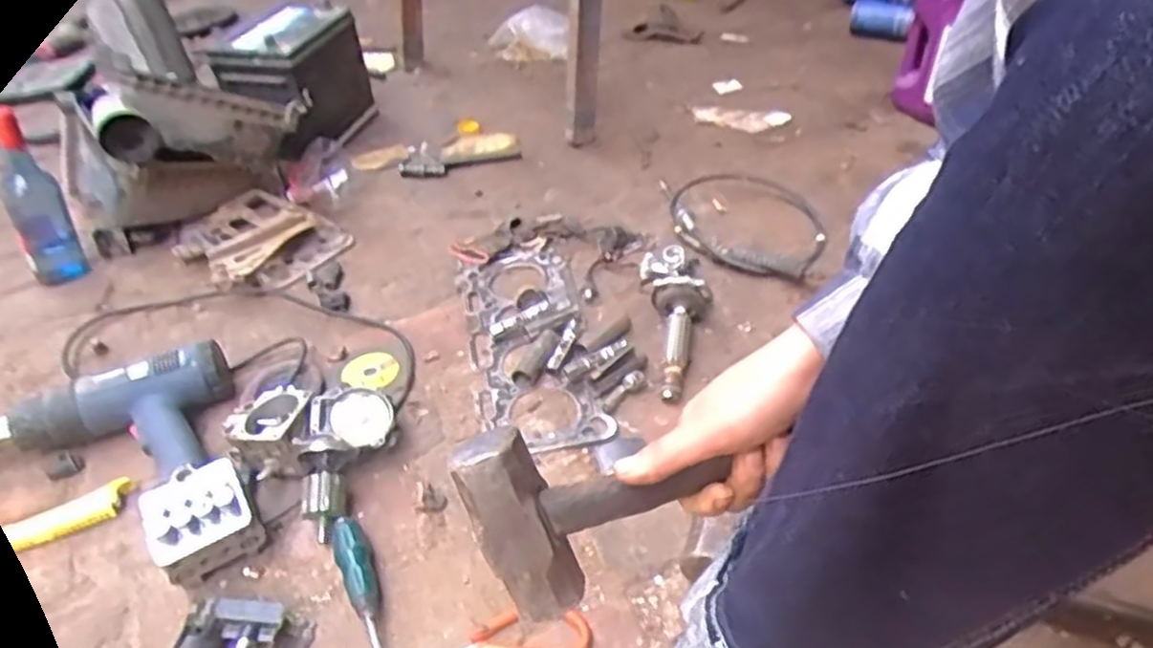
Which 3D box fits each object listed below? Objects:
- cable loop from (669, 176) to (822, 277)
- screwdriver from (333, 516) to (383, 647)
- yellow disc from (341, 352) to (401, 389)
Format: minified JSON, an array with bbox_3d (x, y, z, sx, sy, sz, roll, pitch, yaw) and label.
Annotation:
[{"bbox_3d":[0.244,-0.153,1.041,0.224,0.023,0.238,16,45,23],"label":"cable loop"},{"bbox_3d":[-0.171,0.235,0.609,0.027,0.027,0.180,-22,43,-18],"label":"screwdriver"},{"bbox_3d":[-0.232,0.053,0.826,0.060,0.008,0.047,-27,68,-22],"label":"yellow disc"}]

